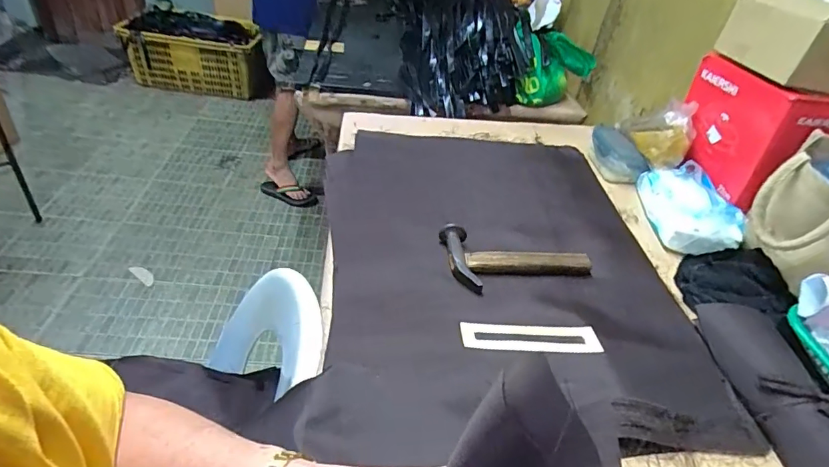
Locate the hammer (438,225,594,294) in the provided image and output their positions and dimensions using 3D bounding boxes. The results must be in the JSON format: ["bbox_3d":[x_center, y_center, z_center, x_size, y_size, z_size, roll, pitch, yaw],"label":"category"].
[{"bbox_3d":[0.142,0.029,0.662,0.195,0.024,0.107,0,39,-11],"label":"hammer"}]

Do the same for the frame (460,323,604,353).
[{"bbox_3d":[0.136,0.123,0.553,0.159,0.005,0.038,1,40,-3],"label":"frame"}]

